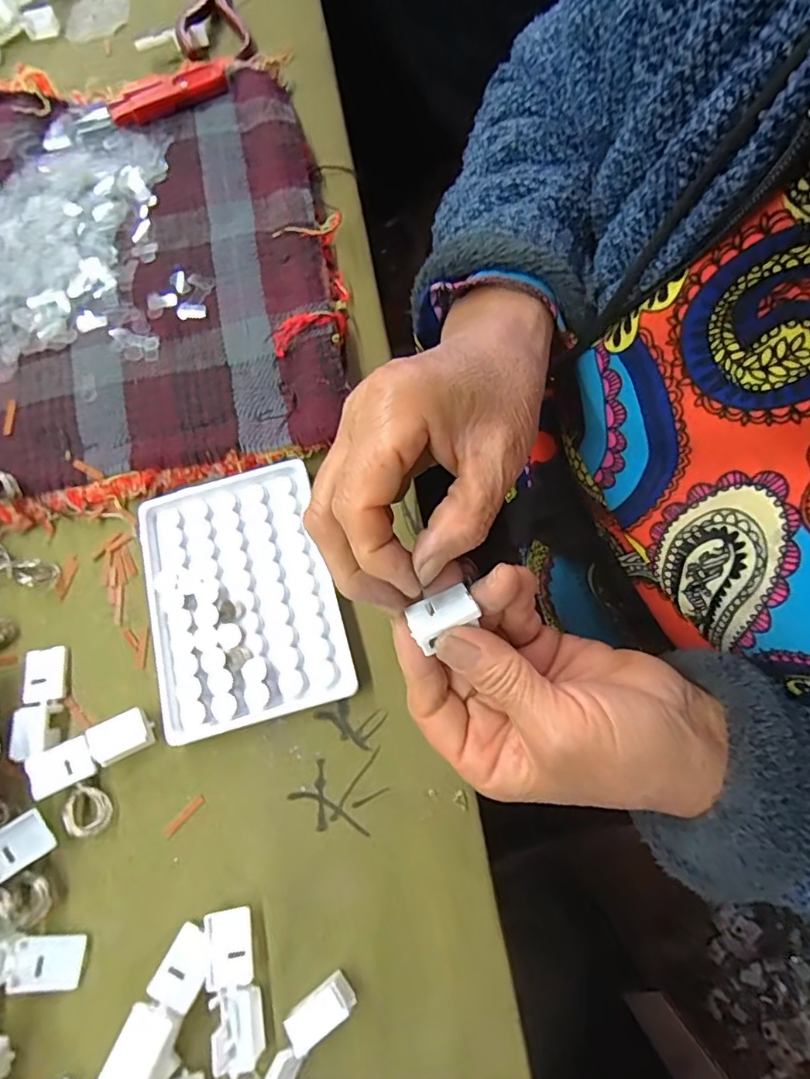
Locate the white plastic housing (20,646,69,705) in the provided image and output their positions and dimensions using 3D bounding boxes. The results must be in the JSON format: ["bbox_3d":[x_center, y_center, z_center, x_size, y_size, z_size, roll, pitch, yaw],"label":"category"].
[{"bbox_3d":[-0.187,0.069,0.285,0.024,0.004,0.027,-9,72,-2],"label":"white plastic housing"}]

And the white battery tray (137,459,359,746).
[{"bbox_3d":[-0.084,0.027,0.286,0.091,0.011,0.129,-15,72,-4],"label":"white battery tray"}]

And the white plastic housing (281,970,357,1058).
[{"bbox_3d":[-0.034,0.190,0.223,0.027,0.015,0.014,-31,74,-9],"label":"white plastic housing"}]

